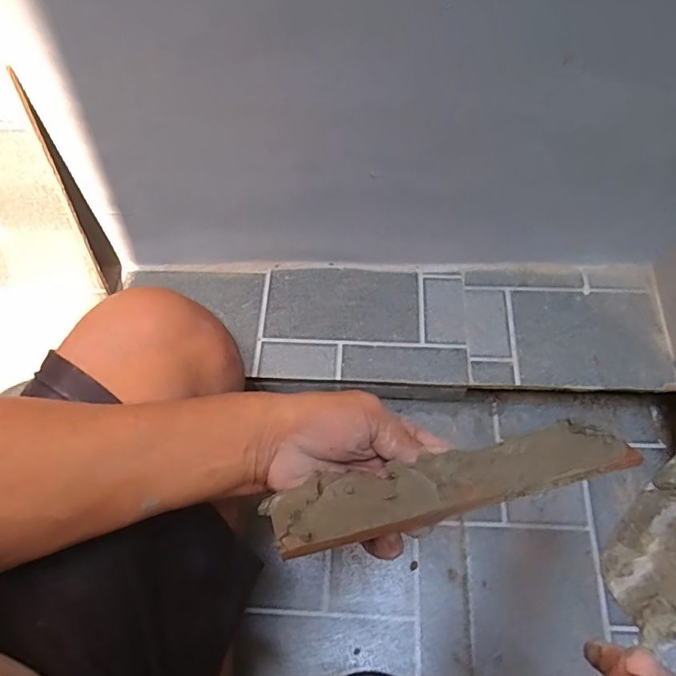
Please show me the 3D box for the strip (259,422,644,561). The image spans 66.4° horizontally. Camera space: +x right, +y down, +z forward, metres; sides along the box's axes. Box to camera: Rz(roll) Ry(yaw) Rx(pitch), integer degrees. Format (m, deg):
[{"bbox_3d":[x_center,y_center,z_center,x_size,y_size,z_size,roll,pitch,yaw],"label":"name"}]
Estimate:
[{"bbox_3d":[0.077,0.092,0.337,0.241,0.013,0.047,-10,40,-12],"label":"strip"}]

